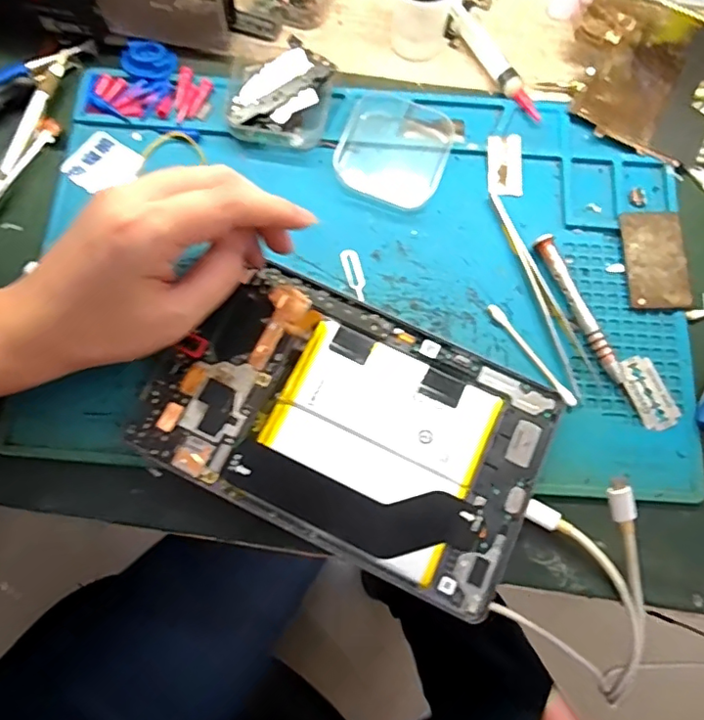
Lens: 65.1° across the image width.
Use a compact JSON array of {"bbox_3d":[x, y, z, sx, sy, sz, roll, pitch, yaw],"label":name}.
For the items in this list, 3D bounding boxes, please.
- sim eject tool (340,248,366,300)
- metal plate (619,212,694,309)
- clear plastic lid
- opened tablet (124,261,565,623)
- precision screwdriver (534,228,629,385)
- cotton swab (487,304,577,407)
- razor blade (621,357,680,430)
[{"bbox_3d":[0.002,-0.050,0.327,0.011,0.004,0.035,-12,74,-15],"label":"sim eject tool"},{"bbox_3d":[0.181,-0.060,0.329,0.035,0.004,0.060,-2,77,0],"label":"metal plate"},{"bbox_3d":[0.028,-0.134,0.345,0.063,0.012,0.071,22,75,4],"label":"clear plastic lid"},{"bbox_3d":[-0.001,0.033,0.297,0.203,0.007,0.125,26,75,5],"label":"opened tablet"},{"bbox_3d":[0.131,-0.030,0.317,0.010,0.011,0.093,-24,77,-8],"label":"precision screwdriver"},{"bbox_3d":[0.102,-0.004,0.312,0.007,0.007,0.071,-33,78,-10],"label":"cotton swab"},{"bbox_3d":[0.166,0.018,0.309,0.023,0.004,0.041,-21,76,-7],"label":"razor blade"}]

